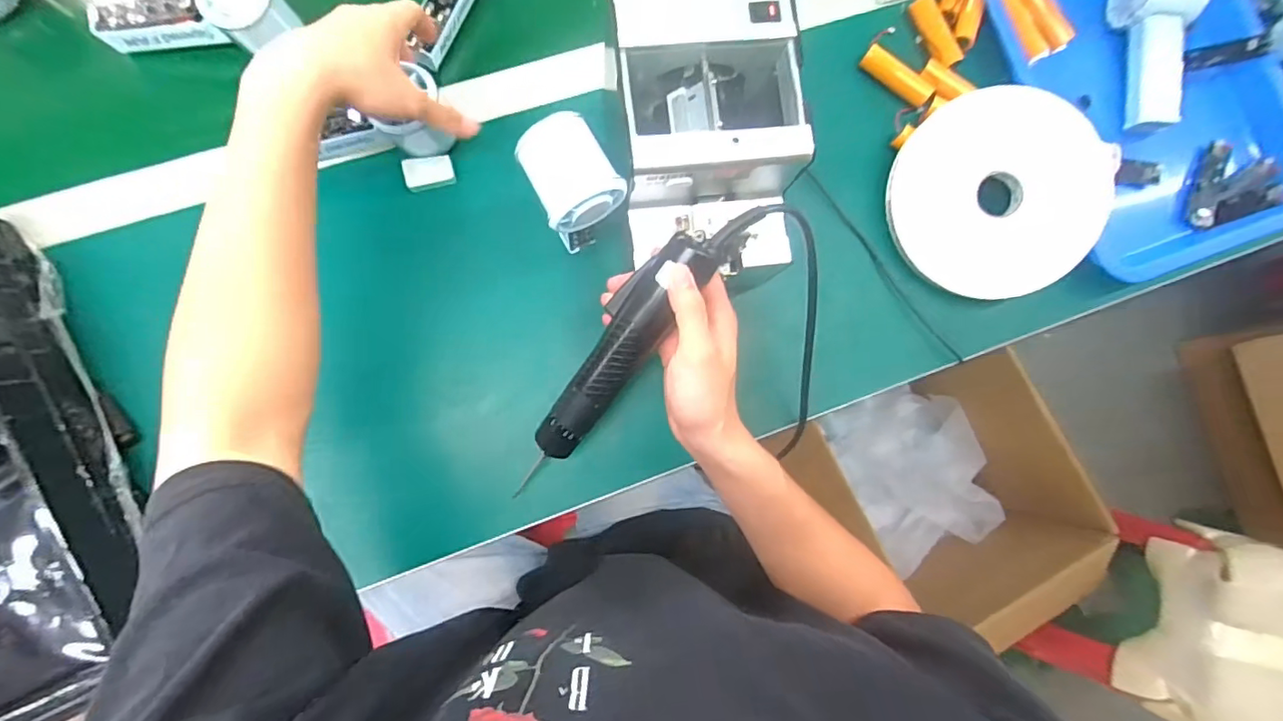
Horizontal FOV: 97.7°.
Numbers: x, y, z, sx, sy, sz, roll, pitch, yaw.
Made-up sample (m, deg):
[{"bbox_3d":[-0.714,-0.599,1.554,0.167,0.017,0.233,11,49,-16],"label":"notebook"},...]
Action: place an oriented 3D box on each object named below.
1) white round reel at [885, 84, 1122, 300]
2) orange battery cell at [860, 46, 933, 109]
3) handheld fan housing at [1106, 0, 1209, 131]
[{"bbox_3d":[0.311,-0.145,0.492,0.174,0.013,0.170,1,98,9],"label":"white round reel"},{"bbox_3d":[0.241,-0.268,0.529,0.072,0.021,0.020,39,83,-1],"label":"orange battery cell"},{"bbox_3d":[0.494,-0.303,0.527,0.053,0.048,0.150,-5,85,-5],"label":"handheld fan housing"}]

